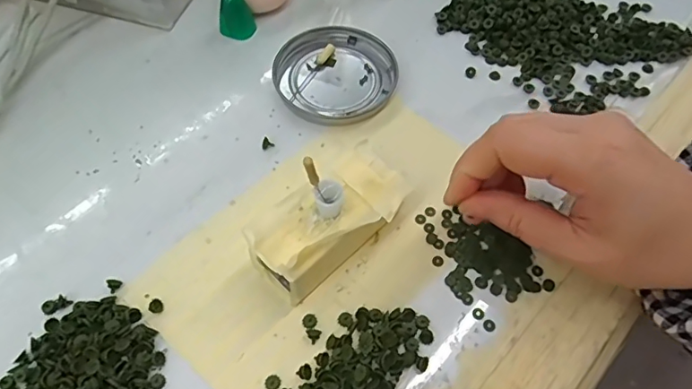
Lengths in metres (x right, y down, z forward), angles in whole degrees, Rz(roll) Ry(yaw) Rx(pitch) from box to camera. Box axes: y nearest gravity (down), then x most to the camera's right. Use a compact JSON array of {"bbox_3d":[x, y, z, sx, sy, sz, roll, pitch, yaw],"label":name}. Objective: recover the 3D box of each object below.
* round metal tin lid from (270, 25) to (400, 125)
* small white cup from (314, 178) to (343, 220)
[{"bbox_3d":[-0.007,-0.079,0.335,0.074,0.009,0.077,1,59,-1],"label":"round metal tin lid"},{"bbox_3d":[-0.008,0.002,0.243,0.013,0.018,0.011,-1,59,-2],"label":"small white cup"}]

